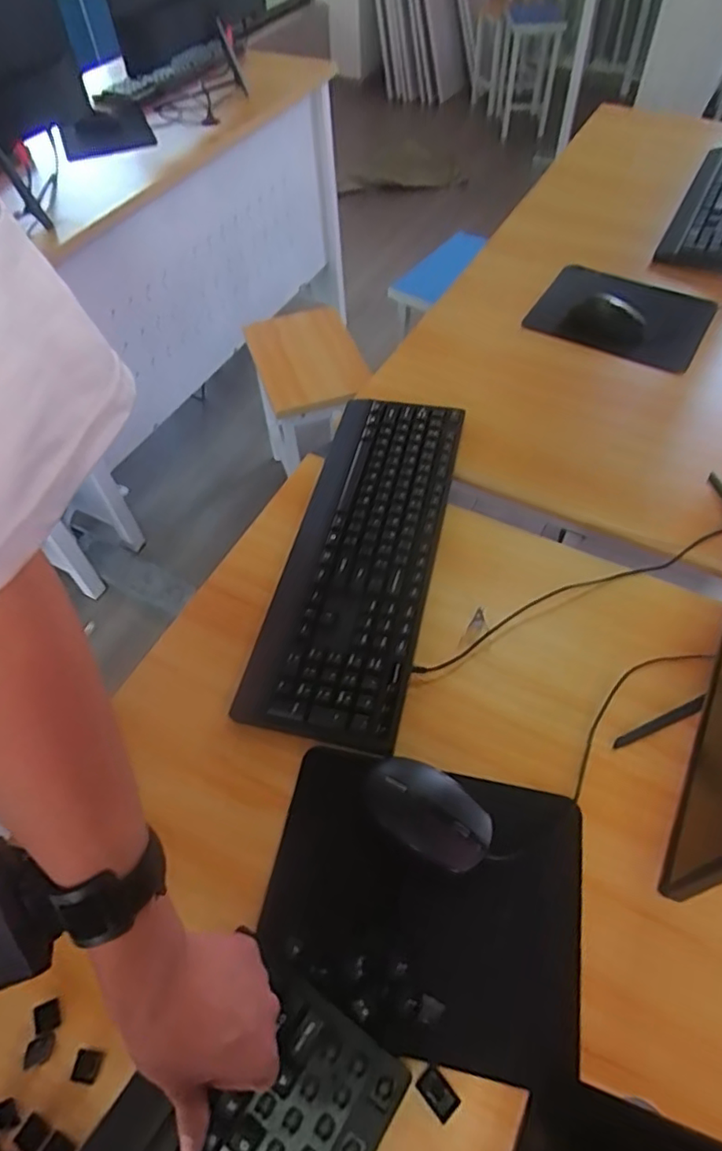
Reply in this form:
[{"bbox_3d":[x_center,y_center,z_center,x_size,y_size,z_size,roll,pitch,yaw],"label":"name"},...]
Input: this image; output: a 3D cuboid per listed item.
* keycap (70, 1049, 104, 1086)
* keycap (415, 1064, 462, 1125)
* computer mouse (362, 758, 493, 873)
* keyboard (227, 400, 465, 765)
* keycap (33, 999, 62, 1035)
[{"bbox_3d":[-0.189,0.336,0.414,0.018,0.004,0.018,5,56,6],"label":"keycap"},{"bbox_3d":[0.051,0.344,0.401,0.018,0.004,0.028,-38,62,-21],"label":"keycap"},{"bbox_3d":[0.054,0.193,0.499,0.107,0.031,0.062,26,60,19],"label":"computer mouse"},{"bbox_3d":[0.004,-0.034,0.652,0.156,0.029,0.430,10,56,9],"label":"keyboard"},{"bbox_3d":[-0.225,0.315,0.432,0.018,0.004,0.018,-24,57,-13],"label":"keycap"}]

